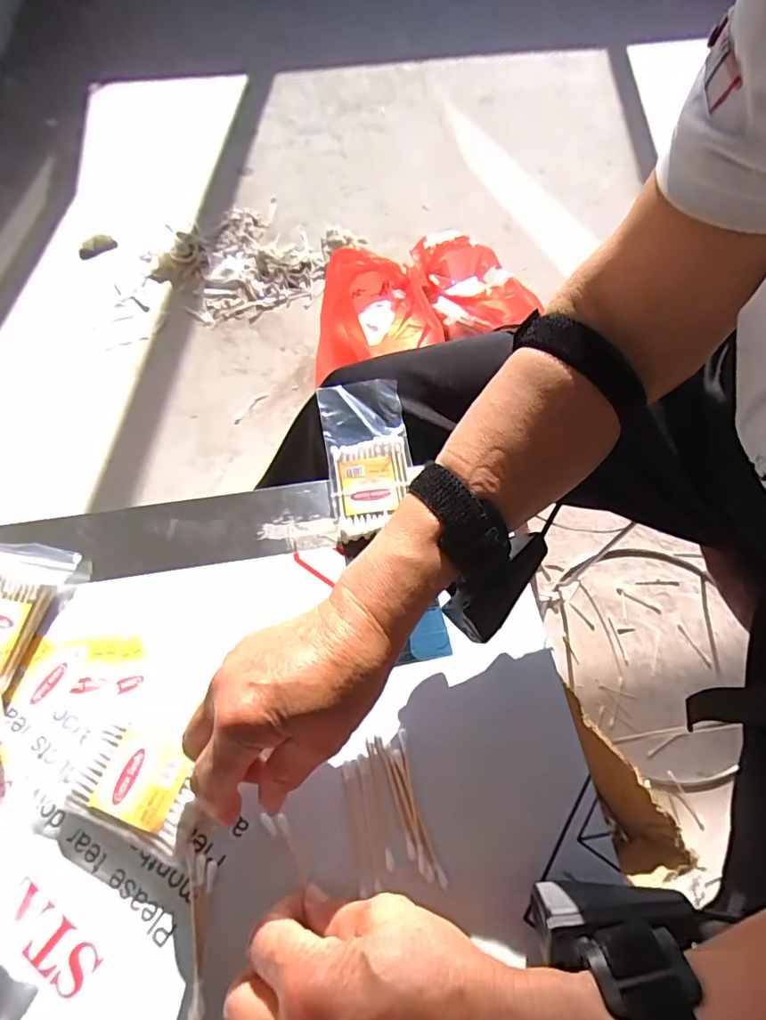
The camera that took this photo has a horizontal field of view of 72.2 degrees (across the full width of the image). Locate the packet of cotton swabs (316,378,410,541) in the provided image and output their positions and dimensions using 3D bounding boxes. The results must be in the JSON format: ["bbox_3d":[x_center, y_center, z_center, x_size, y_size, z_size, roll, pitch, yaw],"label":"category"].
[{"bbox_3d":[-0.011,-0.042,0.405,0.063,0.019,0.126,-8,63,-5],"label":"packet of cotton swabs"}]

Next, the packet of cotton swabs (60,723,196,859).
[{"bbox_3d":[-0.136,0.153,0.296,0.065,0.017,0.050,17,63,8],"label":"packet of cotton swabs"}]

